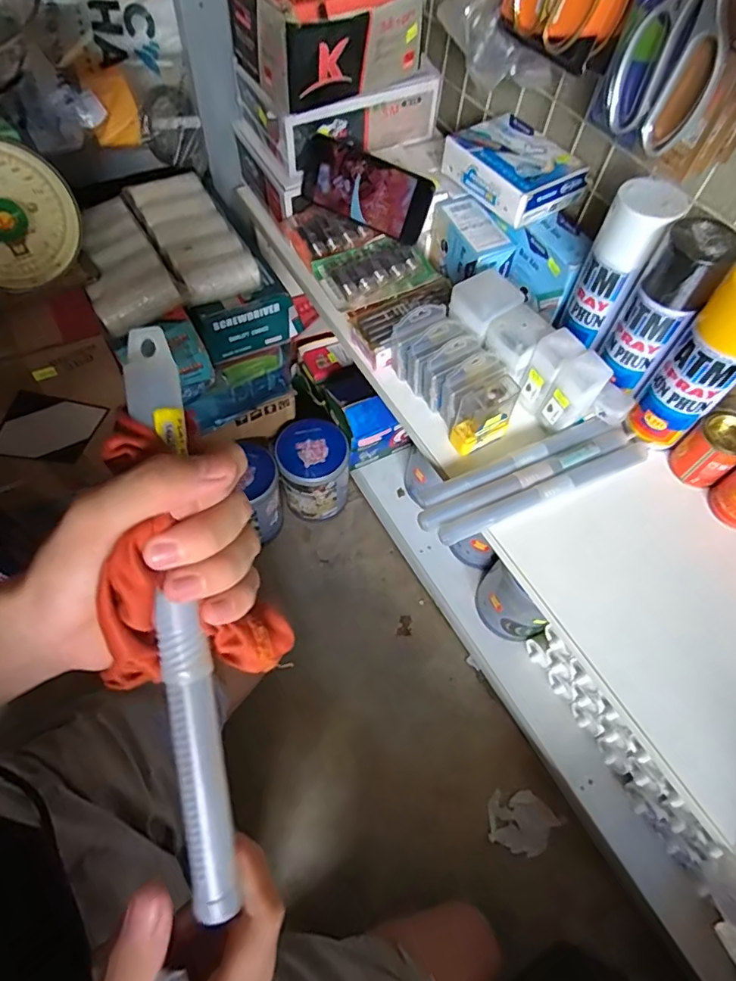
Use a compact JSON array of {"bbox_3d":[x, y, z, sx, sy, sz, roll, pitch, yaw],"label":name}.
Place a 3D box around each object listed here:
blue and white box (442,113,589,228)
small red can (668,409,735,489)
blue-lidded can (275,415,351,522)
[{"bbox_3d":[0.174,-0.381,0.618,0.104,0.055,0.143,-29,66,-19],"label":"blue and white box"},{"bbox_3d":[0.361,-0.042,0.539,0.050,0.068,0.053,2,60,-3],"label":"small red can"},{"bbox_3d":[-0.090,-0.028,0.866,0.109,0.156,0.104,2,60,-3],"label":"blue-lidded can"}]

